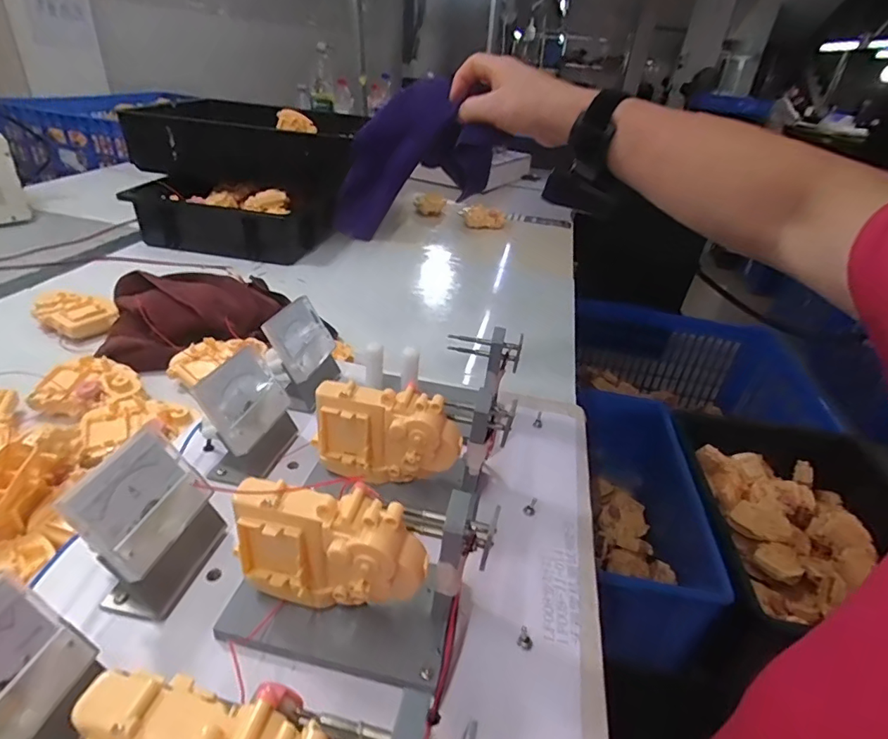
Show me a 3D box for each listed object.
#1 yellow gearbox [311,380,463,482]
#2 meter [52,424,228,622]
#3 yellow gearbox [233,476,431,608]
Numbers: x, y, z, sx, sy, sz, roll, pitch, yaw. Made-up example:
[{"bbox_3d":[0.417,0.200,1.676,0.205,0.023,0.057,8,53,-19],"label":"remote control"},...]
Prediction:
[{"bbox_3d":[-0.038,0.046,0.341,0.096,0.067,0.030,10,32,5],"label":"yellow gearbox"},{"bbox_3d":[-0.160,0.084,0.278,0.043,0.074,0.066,12,33,8],"label":"meter"},{"bbox_3d":[-0.058,0.099,0.258,0.095,0.082,0.032,11,33,8],"label":"yellow gearbox"}]

